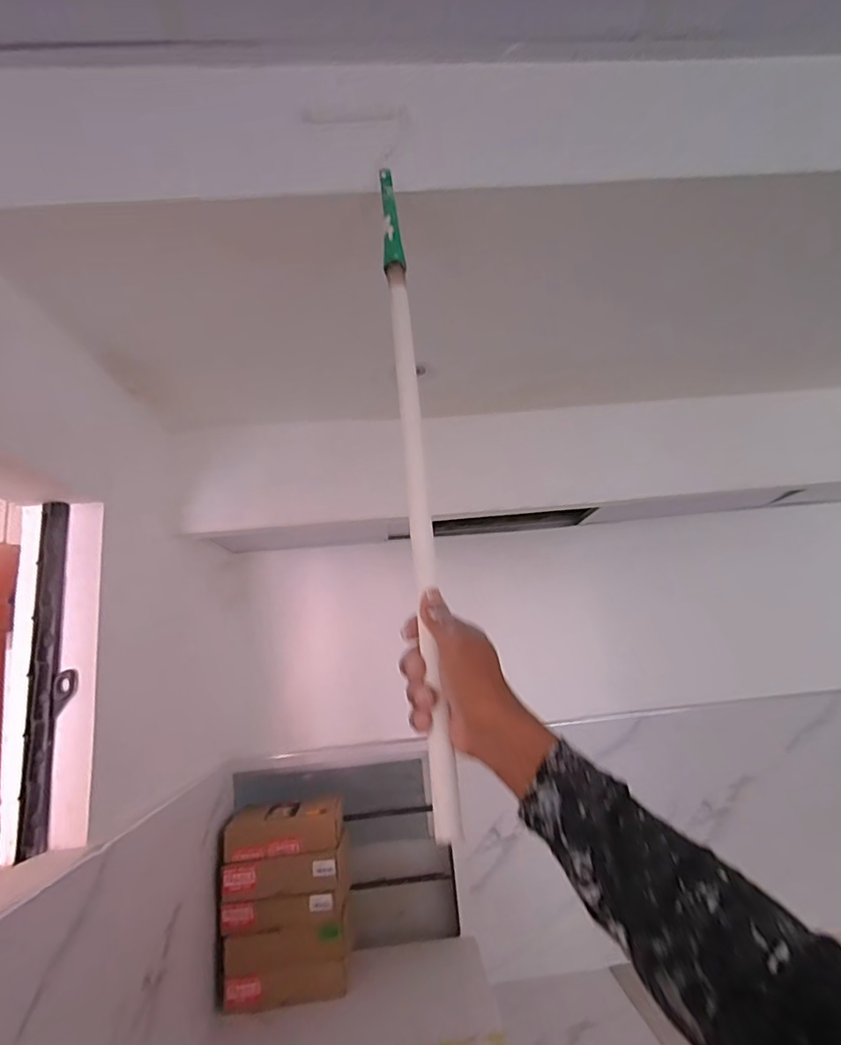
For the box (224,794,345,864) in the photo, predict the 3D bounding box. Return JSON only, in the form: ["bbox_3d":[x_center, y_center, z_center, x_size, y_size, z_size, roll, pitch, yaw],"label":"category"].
[{"bbox_3d":[-0.344,0.773,1.352,0.280,0.080,0.171,-5,-13,-3],"label":"box"}]

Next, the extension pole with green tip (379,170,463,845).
[{"bbox_3d":[-0.009,-0.092,0.518,0.021,0.690,0.022,-1,-24,-10],"label":"extension pole with green tip"}]

